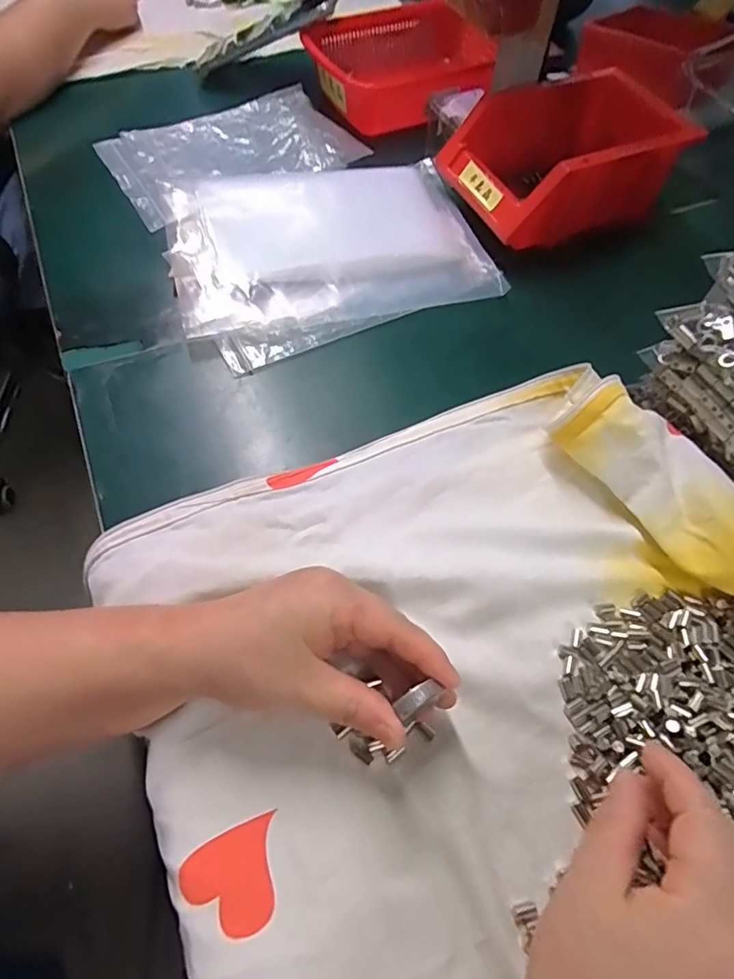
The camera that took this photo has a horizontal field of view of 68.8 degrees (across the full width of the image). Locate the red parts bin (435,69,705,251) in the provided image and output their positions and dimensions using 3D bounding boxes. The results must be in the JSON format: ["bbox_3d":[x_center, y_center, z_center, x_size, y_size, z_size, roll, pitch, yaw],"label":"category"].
[{"bbox_3d":[0.181,-0.293,0.476,0.204,0.075,0.122,-20,64,-14],"label":"red parts bin"}]

